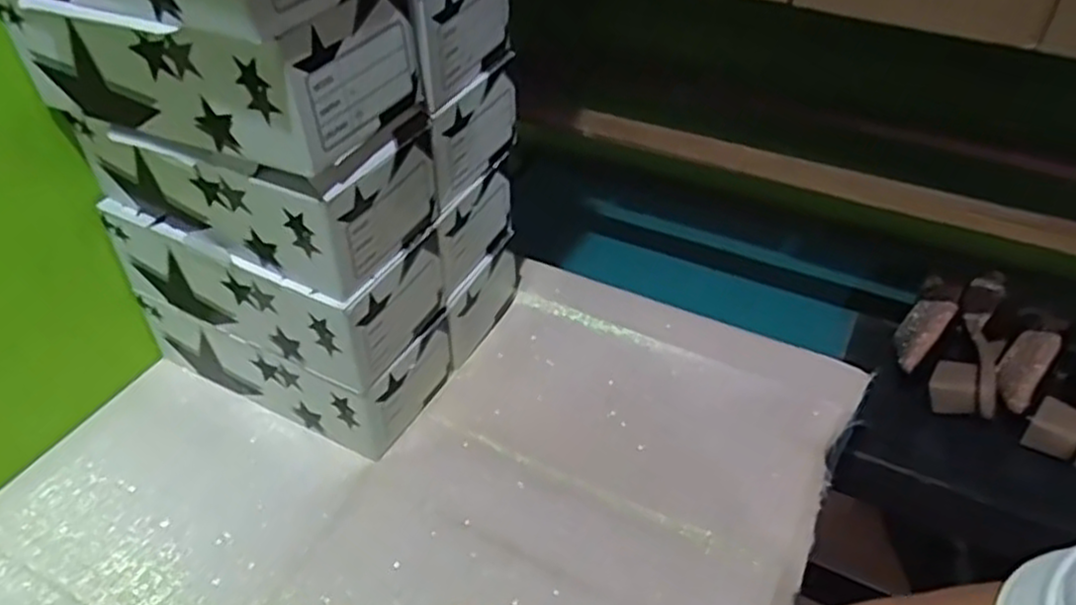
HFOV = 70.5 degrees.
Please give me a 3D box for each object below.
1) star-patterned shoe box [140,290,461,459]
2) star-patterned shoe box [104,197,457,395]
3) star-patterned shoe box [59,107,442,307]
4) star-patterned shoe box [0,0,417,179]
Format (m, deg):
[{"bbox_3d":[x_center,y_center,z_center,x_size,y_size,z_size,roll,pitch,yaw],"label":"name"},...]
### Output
[{"bbox_3d":[-0.226,0.038,0.718,0.267,0.090,0.121,17,44,18],"label":"star-patterned shoe box"},{"bbox_3d":[-0.226,-0.031,0.655,0.263,0.097,0.119,17,44,18],"label":"star-patterned shoe box"},{"bbox_3d":[-0.220,-0.109,0.603,0.262,0.091,0.133,21,45,22],"label":"star-patterned shoe box"},{"bbox_3d":[-0.225,-0.181,0.531,0.259,0.095,0.133,21,45,22],"label":"star-patterned shoe box"}]

